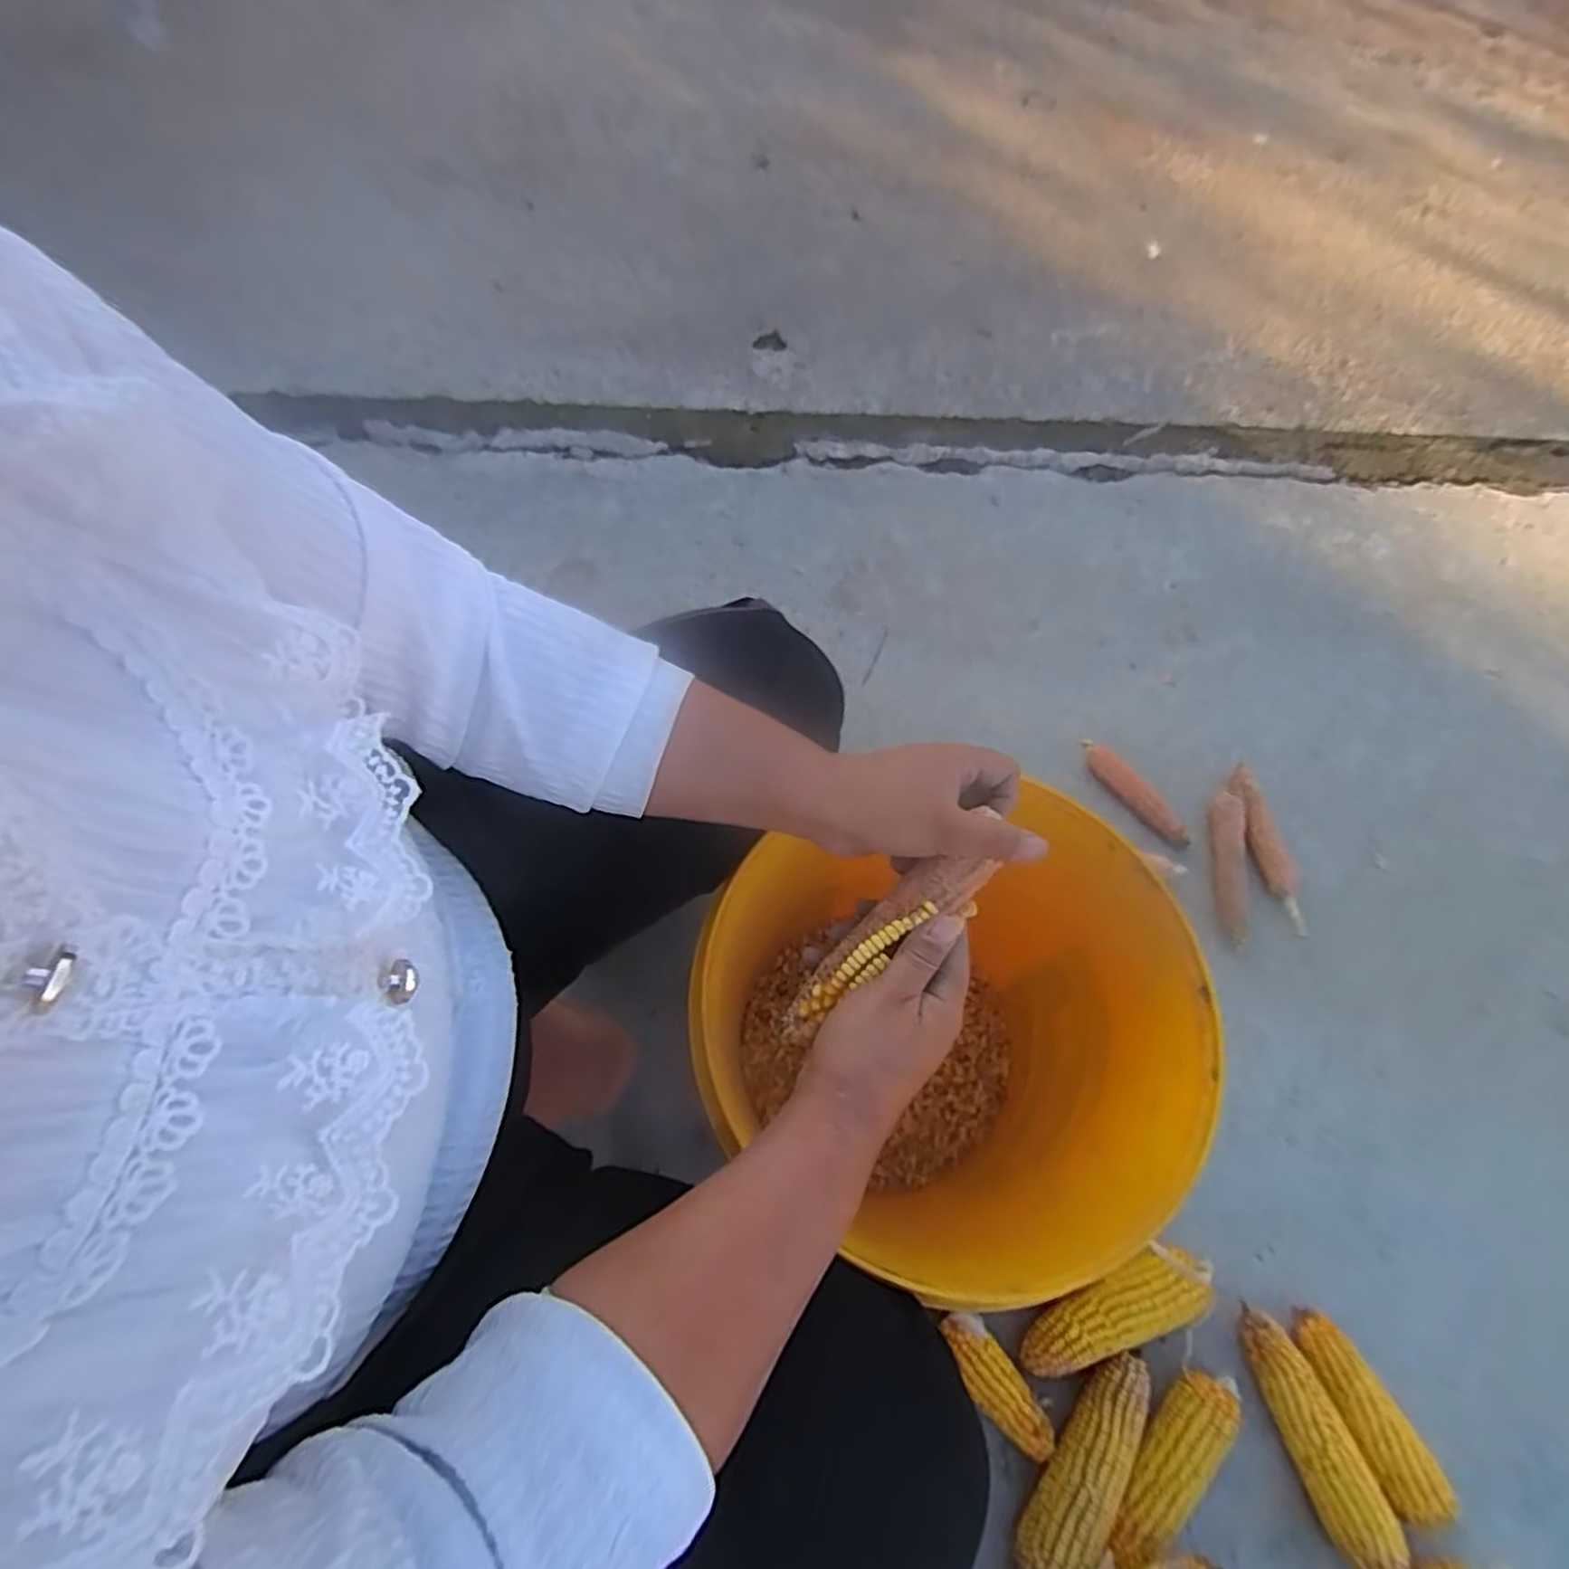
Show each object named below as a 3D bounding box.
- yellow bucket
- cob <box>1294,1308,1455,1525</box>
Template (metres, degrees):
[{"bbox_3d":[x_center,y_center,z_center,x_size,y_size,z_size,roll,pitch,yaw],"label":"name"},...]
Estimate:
[{"bbox_3d":[0.102,0.182,0.570,0.288,0.327,0.256,20,67,7],"label":"yellow bucket"},{"bbox_3d":[0.488,0.530,0.606,0.058,0.041,0.151,-17,67,-10],"label":"cob"}]

